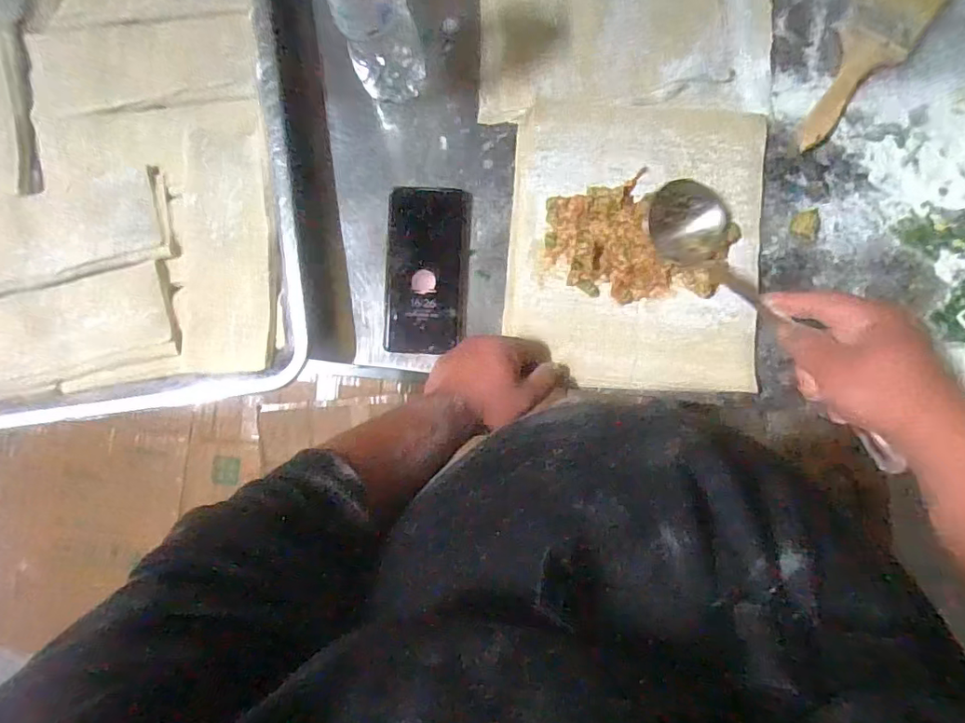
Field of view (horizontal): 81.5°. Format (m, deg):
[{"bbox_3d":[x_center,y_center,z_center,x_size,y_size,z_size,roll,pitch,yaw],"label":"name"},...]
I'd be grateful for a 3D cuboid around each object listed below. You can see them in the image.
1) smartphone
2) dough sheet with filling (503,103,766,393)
[{"bbox_3d":[-0.055,-0.091,0.556,0.080,0.010,0.162,4,89,1],"label":"smartphone"},{"bbox_3d":[0.151,-0.116,0.551,0.240,0.028,0.277,4,91,1],"label":"dough sheet with filling"}]

